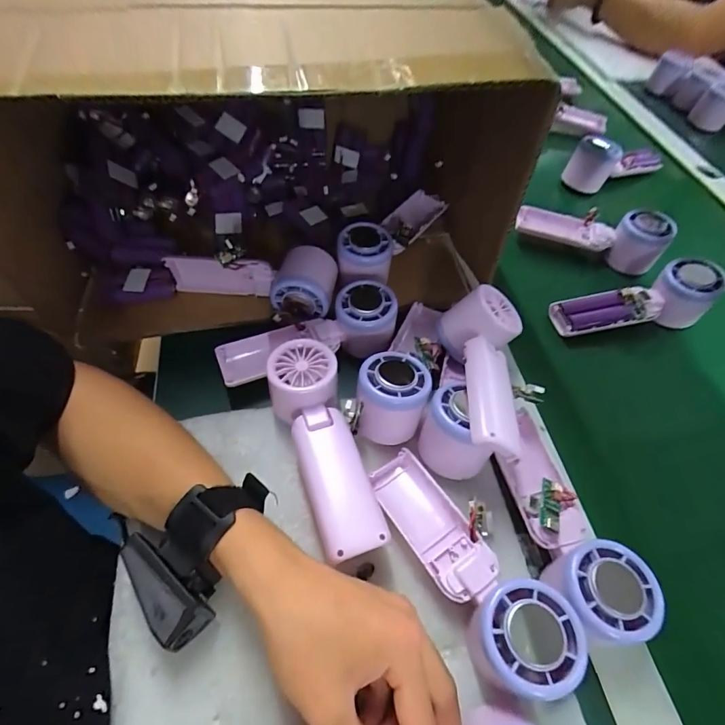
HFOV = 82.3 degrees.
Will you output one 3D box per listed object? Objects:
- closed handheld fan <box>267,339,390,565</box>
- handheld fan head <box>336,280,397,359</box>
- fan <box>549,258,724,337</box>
[{"bbox_3d":[-0.031,0.062,0.310,0.056,0.051,0.165,-14,56,-10],"label":"closed handheld fan"},{"bbox_3d":[0.003,-0.040,0.391,0.053,0.054,0.054,0,55,-1],"label":"handheld fan head"},{"bbox_3d":[0.290,-0.061,0.446,0.168,0.050,0.048,-13,58,5],"label":"fan"}]

